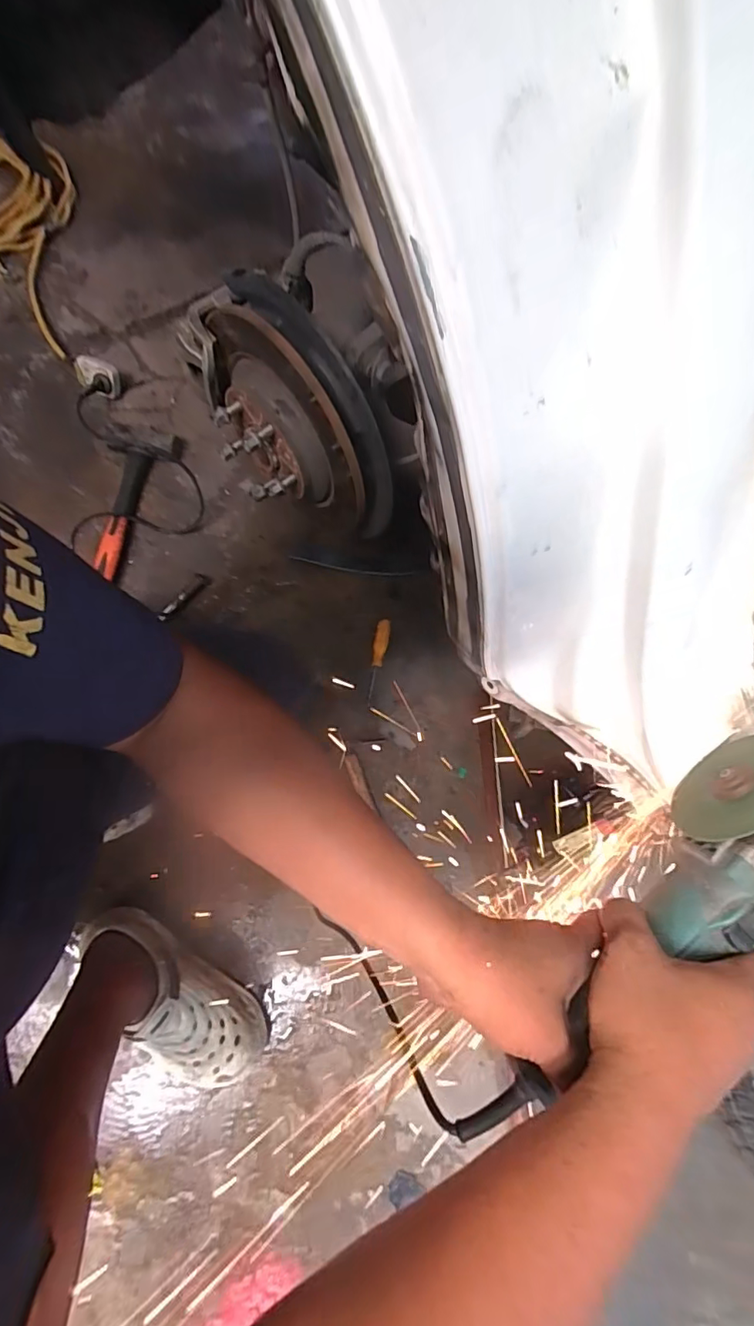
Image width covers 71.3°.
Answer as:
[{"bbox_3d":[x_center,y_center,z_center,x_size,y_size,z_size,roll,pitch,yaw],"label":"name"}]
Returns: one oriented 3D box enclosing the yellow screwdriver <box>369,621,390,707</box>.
[{"bbox_3d":[0.001,-0.002,0.925,0.026,0.020,0.159,11,72,-2],"label":"yellow screwdriver"}]

